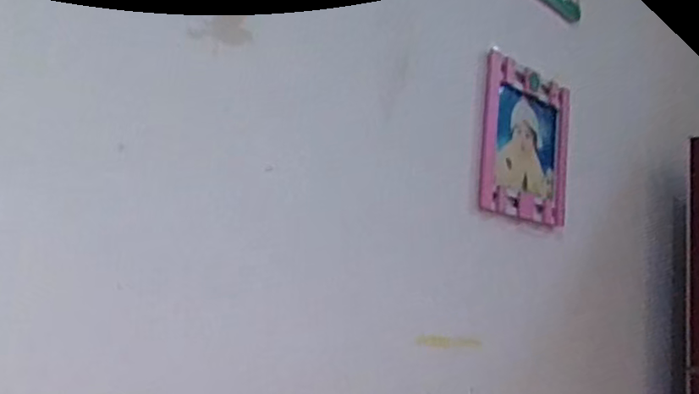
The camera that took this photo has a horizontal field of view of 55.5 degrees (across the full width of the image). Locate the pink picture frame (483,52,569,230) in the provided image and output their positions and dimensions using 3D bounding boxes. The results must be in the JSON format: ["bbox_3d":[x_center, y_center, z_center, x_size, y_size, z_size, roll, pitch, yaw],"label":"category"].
[{"bbox_3d":[0.413,-0.126,1.550,0.342,0.350,0.031,13,-11,-39],"label":"pink picture frame"}]

